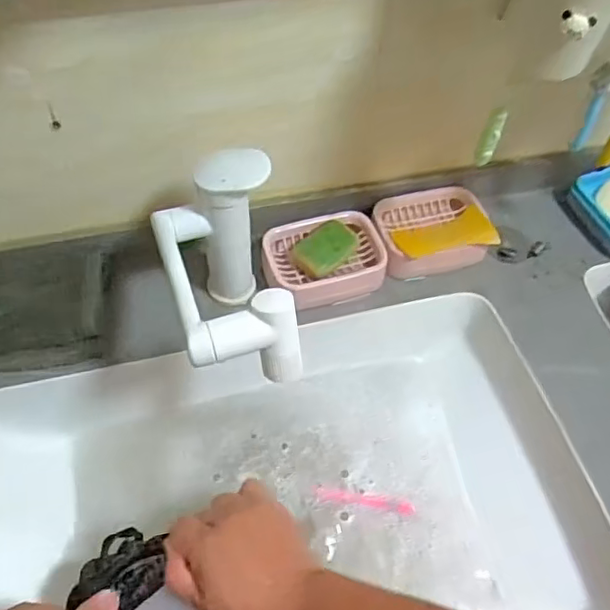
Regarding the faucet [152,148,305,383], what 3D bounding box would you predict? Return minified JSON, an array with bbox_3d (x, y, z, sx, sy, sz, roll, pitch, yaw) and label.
[{"bbox_3d":[-0.067,-0.008,0.519,0.093,0.144,0.192,-7,57,-8],"label":"faucet"}]

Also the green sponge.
[{"bbox_3d":[0.022,-0.062,0.641,0.071,0.017,0.042,-36,65,-24],"label":"green sponge"}]

